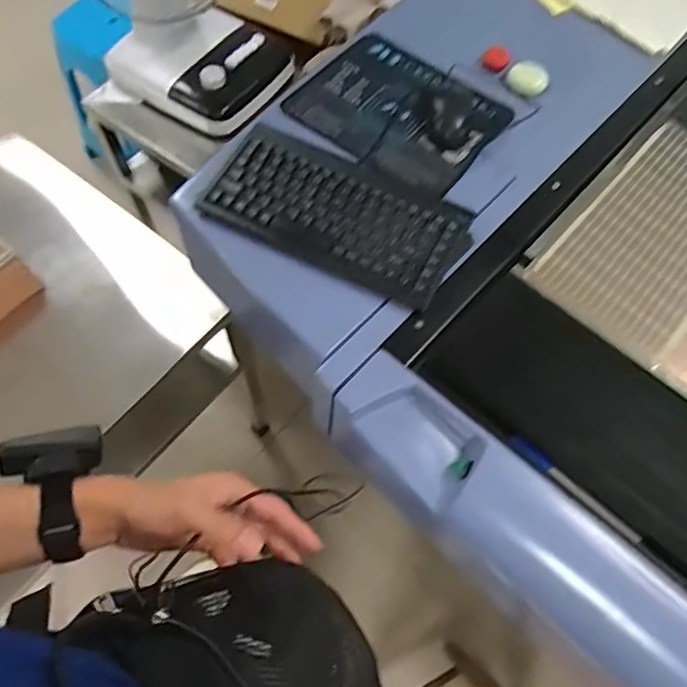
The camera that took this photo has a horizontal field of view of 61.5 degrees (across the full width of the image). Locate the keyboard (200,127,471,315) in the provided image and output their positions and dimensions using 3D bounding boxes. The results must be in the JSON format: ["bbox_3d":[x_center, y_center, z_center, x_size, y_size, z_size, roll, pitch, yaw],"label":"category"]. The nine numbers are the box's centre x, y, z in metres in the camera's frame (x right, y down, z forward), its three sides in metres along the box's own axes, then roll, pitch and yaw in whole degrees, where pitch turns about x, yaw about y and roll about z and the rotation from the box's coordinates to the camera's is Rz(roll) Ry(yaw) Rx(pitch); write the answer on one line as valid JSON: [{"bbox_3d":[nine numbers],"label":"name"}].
[{"bbox_3d":[-0.006,-0.154,0.685,0.297,0.027,0.145,24,63,9],"label":"keyboard"}]

